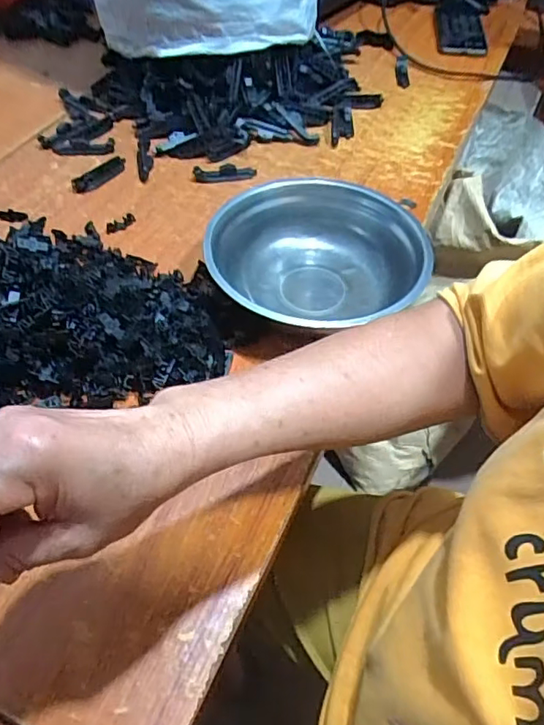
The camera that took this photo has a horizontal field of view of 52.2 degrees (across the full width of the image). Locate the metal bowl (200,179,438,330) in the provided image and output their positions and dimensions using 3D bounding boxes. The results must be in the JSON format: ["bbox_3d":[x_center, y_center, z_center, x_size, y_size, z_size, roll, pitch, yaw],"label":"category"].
[{"bbox_3d":[0.040,-0.097,0.537,0.199,0.057,0.195,0,51,0],"label":"metal bowl"}]

